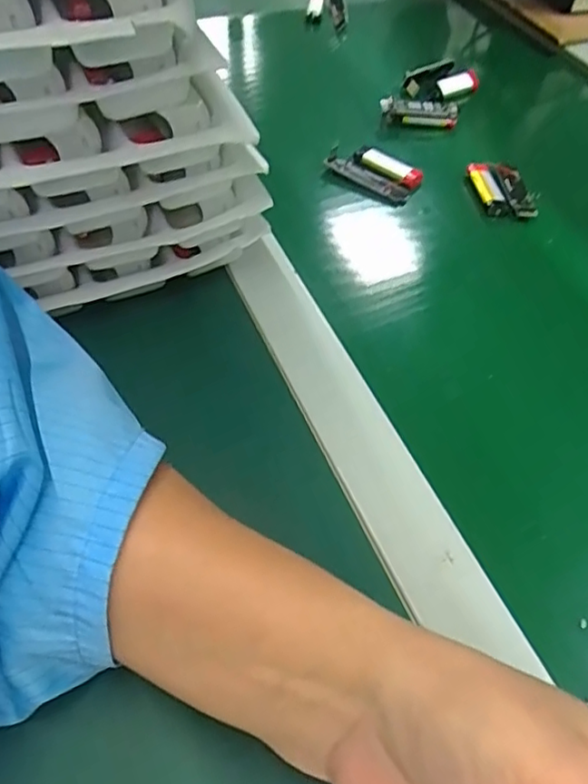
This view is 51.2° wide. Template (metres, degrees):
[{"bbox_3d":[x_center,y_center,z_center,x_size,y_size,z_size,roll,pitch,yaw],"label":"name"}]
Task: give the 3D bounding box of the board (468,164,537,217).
[{"bbox_3d":[0.157,-0.156,0.467,0.045,0.014,0.057,1,52,-4],"label":"board"}]

